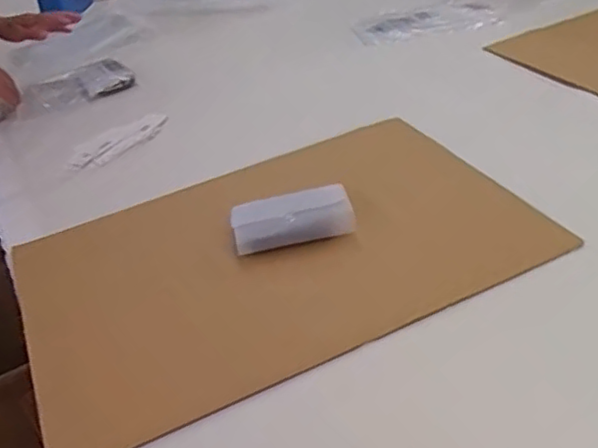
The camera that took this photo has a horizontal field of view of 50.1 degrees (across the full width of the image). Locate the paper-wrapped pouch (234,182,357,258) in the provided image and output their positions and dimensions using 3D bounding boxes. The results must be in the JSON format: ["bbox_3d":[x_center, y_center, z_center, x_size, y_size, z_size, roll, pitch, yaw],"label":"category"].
[{"bbox_3d":[-0.009,-0.008,0.754,0.139,0.023,0.077,-12,36,-6],"label":"paper-wrapped pouch"}]

